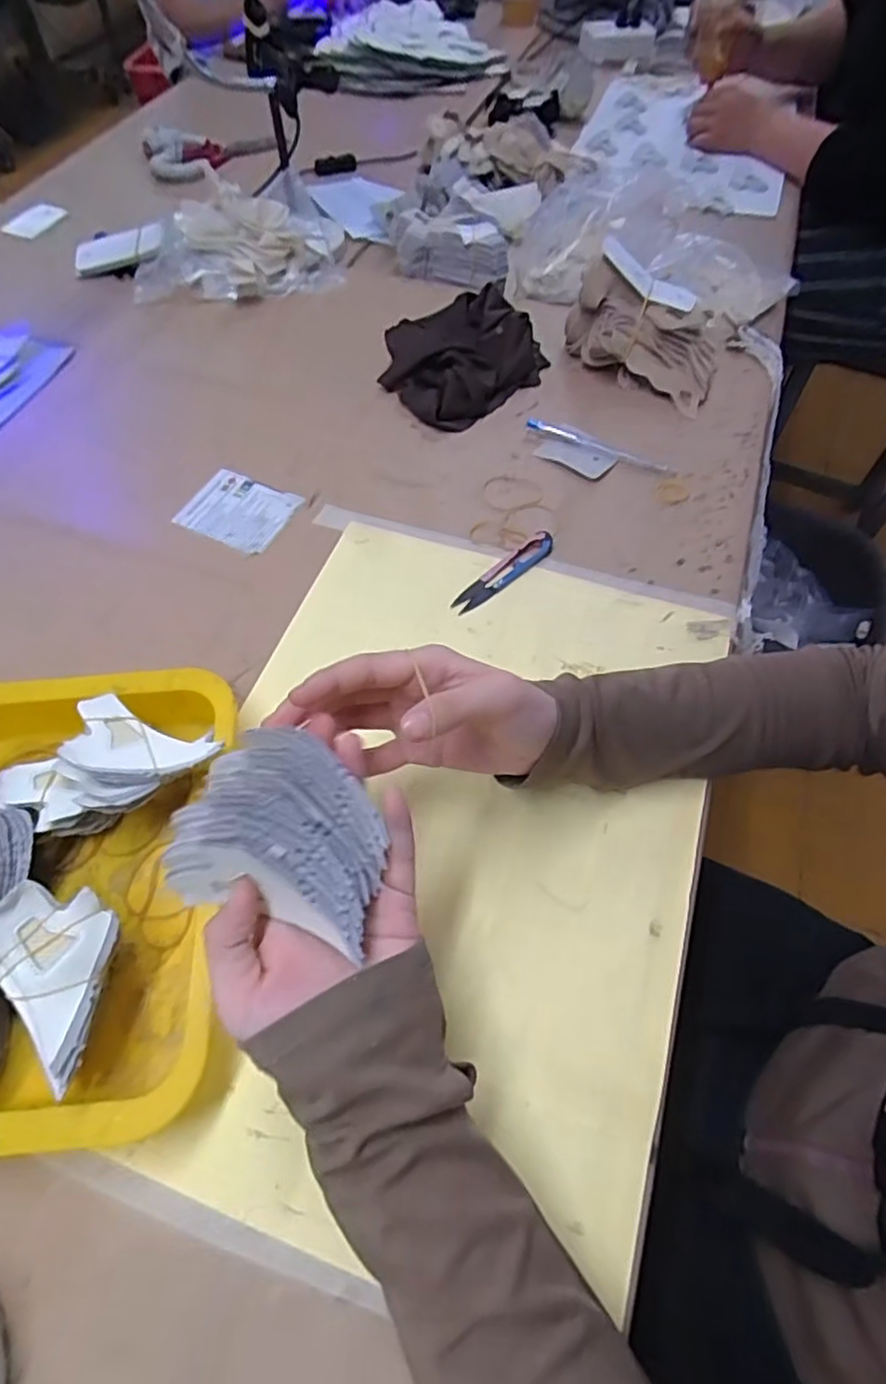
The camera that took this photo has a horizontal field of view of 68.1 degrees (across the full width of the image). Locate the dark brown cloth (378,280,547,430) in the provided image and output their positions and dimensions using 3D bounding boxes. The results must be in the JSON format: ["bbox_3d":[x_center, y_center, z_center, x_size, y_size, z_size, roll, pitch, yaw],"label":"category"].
[{"bbox_3d":[0.013,-0.344,0.671,0.165,0.040,0.144,-38,67,-21],"label":"dark brown cloth"}]

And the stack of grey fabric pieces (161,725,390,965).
[{"bbox_3d":[-0.067,0.057,0.280,0.082,0.048,0.072,15,60,8],"label":"stack of grey fabric pieces"}]

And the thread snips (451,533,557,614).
[{"bbox_3d":[0.049,-0.097,0.525,0.102,0.013,0.022,-37,67,-20],"label":"thread snips"}]

